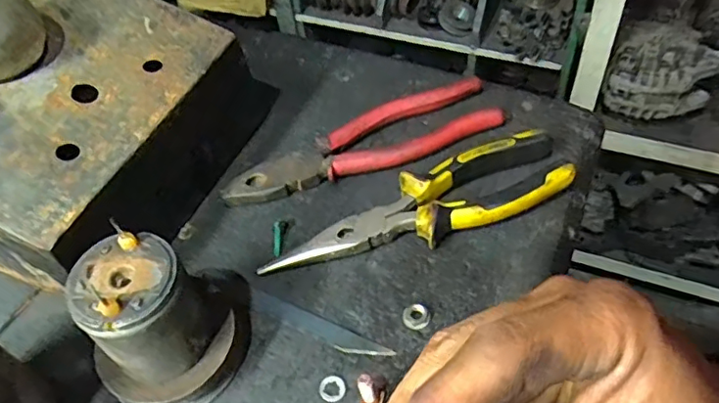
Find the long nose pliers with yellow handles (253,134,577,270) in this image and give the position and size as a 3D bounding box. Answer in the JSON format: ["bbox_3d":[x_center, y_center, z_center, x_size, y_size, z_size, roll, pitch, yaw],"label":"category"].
[{"bbox_3d":[0.037,0.004,0.358,0.188,0.026,0.053,-18,52,-8],"label":"long nose pliers with yellow handles"}]

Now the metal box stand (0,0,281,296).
[{"bbox_3d":[-0.222,-0.062,0.370,0.251,0.133,0.191,18,56,19],"label":"metal box stand"}]

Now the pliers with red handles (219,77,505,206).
[{"bbox_3d":[0.003,-0.040,0.401,0.194,0.015,0.054,-16,52,-6],"label":"pliers with red handles"}]

